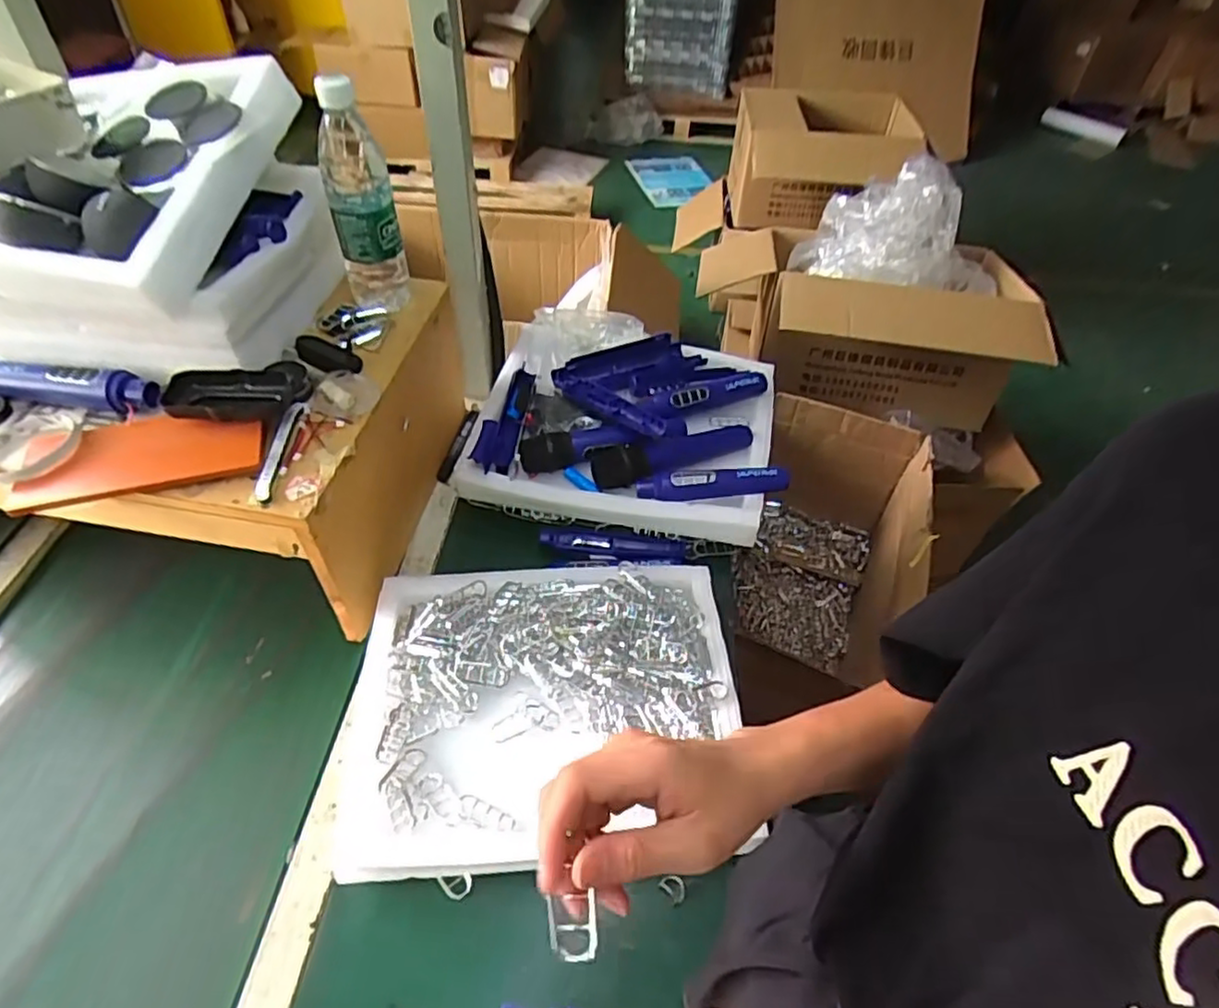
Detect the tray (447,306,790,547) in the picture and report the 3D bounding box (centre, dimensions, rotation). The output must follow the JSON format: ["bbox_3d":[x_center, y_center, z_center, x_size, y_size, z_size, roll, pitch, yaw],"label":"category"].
[{"bbox_3d":[0.018,-0.111,0.850,0.371,0.078,0.313,8,48,3],"label":"tray"}]

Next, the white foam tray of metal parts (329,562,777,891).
[{"bbox_3d":[-0.062,0.186,0.637,0.352,0.045,0.283,-1,48,-7],"label":"white foam tray of metal parts"}]

